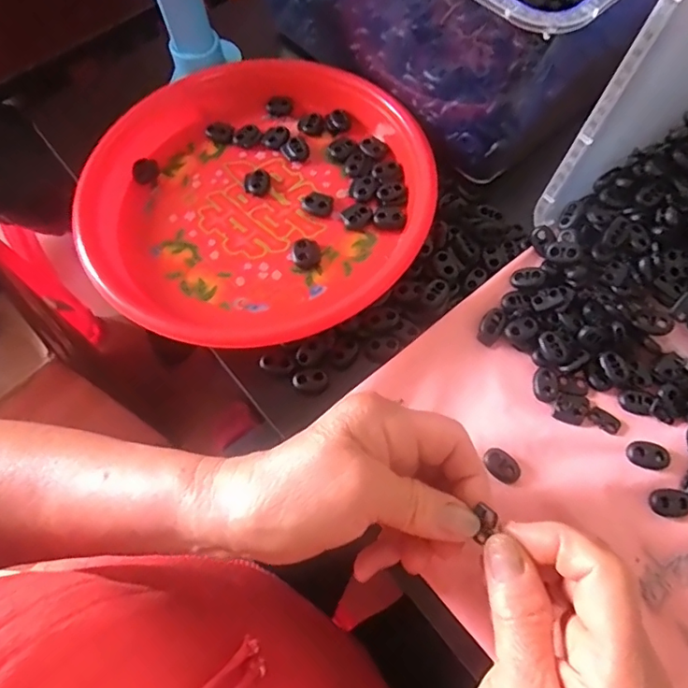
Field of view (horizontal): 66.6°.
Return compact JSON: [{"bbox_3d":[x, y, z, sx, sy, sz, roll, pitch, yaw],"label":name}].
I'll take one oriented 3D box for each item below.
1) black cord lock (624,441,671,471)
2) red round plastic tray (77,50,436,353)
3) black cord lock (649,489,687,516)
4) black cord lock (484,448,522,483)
[{"bbox_3d":[0.173,0.062,0.295,0.023,0.005,0.015,14,67,8],"label":"black cord lock"},{"bbox_3d":[-0.057,-0.100,0.357,0.226,0.036,0.221,-1,66,2],"label":"red round plastic tray"},{"bbox_3d":[0.179,0.086,0.285,0.023,0.004,0.014,-1,66,2],"label":"black cord lock"},{"bbox_3d":[0.090,0.069,0.299,0.015,0.006,0.021,-42,71,-15],"label":"black cord lock"}]

